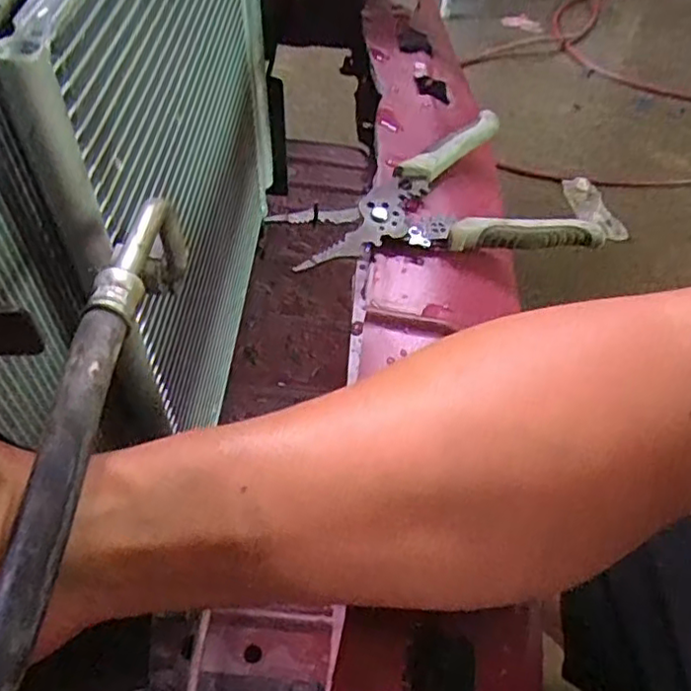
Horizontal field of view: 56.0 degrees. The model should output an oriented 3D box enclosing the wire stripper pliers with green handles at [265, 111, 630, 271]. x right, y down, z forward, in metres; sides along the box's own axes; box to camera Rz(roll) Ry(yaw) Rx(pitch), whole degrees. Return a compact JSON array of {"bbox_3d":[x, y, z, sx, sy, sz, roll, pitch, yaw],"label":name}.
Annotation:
[{"bbox_3d":[0.057,-0.095,0.416,0.204,0.021,0.124,-13,53,-16],"label":"wire stripper pliers with green handles"}]

